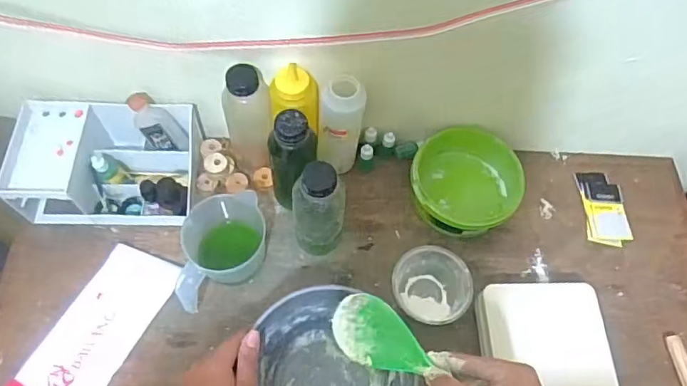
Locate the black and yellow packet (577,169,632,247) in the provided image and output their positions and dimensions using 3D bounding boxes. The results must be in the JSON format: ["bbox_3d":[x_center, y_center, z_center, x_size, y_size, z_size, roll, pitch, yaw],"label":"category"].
[{"bbox_3d":[0.395,0.020,0.794,0.064,0.009,0.124,2,63,-2],"label":"black and yellow packet"}]

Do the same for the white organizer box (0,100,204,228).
[{"bbox_3d":[-0.328,-0.050,0.736,0.232,0.090,0.176,4,63,-1],"label":"white organizer box"}]

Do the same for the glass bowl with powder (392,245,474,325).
[{"bbox_3d":[0.115,0.126,0.700,0.099,0.065,0.092,1,63,-3],"label":"glass bowl with powder"}]

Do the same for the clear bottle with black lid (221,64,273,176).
[{"bbox_3d":[-0.136,-0.111,0.722,0.062,0.171,0.067,-14,64,-10],"label":"clear bottle with black lid"}]

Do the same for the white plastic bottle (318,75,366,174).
[{"bbox_3d":[-0.004,-0.085,0.720,0.056,0.183,0.047,8,63,1],"label":"white plastic bottle"}]

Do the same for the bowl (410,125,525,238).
[{"bbox_3d":[0.178,-0.014,0.768,0.155,0.055,0.147,1,63,-3],"label":"bowl"}]

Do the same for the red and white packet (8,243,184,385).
[{"bbox_3d":[-0.320,0.184,0.667,0.102,0.014,0.253,26,64,10],"label":"red and white packet"}]

